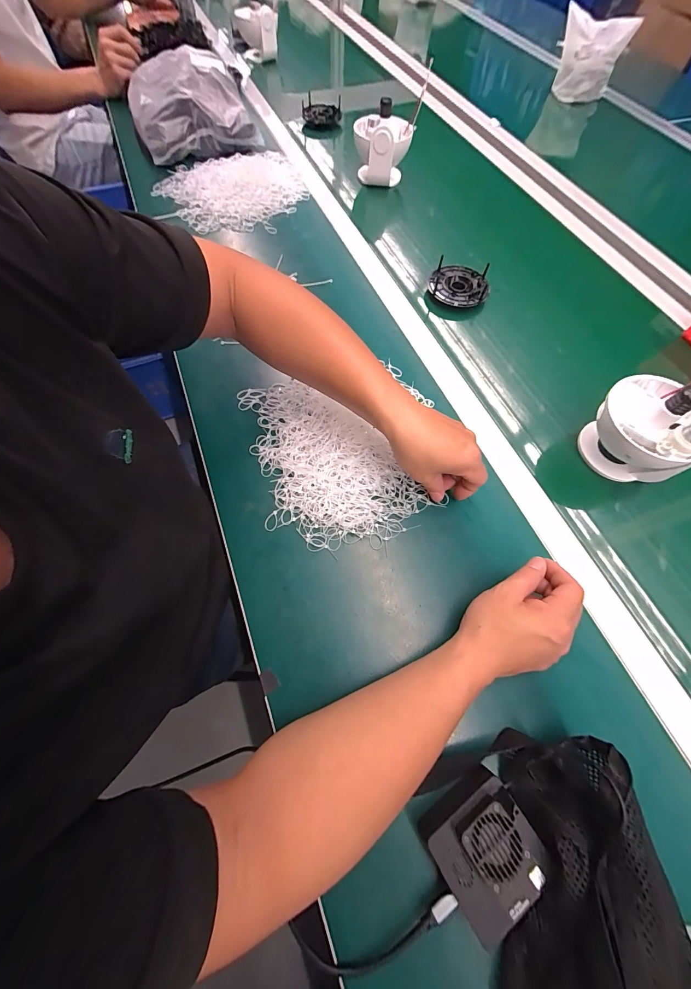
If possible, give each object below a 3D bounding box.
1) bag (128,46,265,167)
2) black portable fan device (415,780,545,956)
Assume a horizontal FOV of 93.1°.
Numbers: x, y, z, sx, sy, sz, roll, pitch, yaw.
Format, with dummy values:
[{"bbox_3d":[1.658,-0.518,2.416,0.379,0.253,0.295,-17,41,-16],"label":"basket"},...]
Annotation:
[{"bbox_3d":[-0.347,-0.866,0.729,0.248,0.090,0.262,-19,67,-10],"label":"bag"},{"bbox_3d":[0.109,0.277,0.255,0.078,0.042,0.075,-29,69,-14],"label":"black portable fan device"}]

